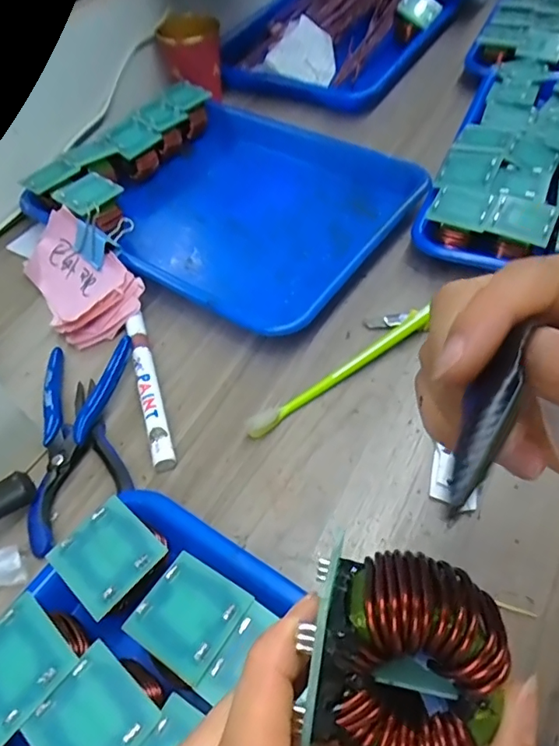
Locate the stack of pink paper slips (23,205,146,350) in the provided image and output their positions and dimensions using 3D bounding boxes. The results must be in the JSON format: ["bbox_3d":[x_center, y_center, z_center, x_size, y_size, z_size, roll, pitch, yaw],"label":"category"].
[{"bbox_3d":[-0.170,-0.079,0.435,0.073,0.023,0.125,-49,64,7],"label":"stack of pink paper slips"}]

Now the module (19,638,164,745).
[{"bbox_3d":[-0.079,0.154,0.232,0.044,0.025,0.048,32,61,25],"label":"module"}]

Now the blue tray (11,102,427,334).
[{"bbox_3d":[-0.032,-0.154,0.502,0.280,0.044,0.256,30,60,24],"label":"blue tray"}]

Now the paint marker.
[{"bbox_3d":[-0.095,0.009,0.382,0.015,0.014,0.138,-17,53,-9],"label":"paint marker"}]

